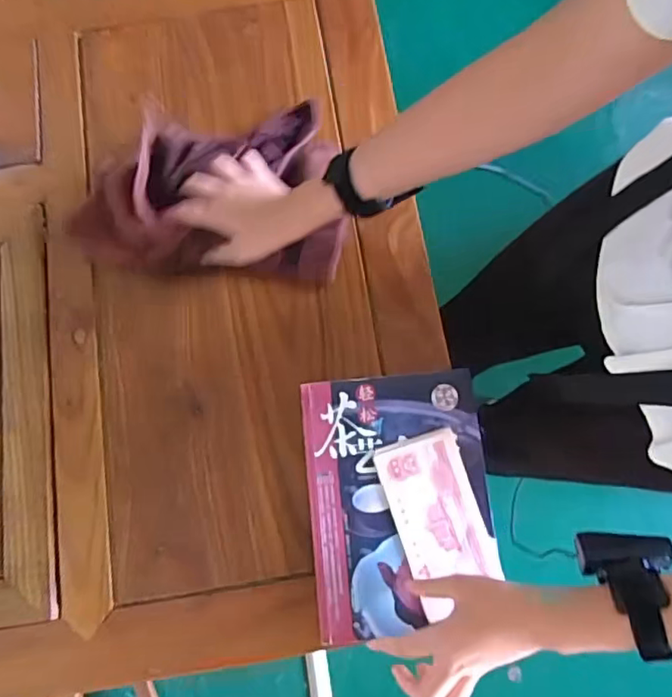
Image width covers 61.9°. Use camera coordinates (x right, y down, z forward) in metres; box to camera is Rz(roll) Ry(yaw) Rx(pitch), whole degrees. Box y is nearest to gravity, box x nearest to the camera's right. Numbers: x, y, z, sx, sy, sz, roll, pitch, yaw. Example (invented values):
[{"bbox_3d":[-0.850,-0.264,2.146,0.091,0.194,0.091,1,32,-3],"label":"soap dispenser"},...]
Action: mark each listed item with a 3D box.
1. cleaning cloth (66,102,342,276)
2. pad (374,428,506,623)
[{"bbox_3d":[-0.131,-0.180,0.602,0.271,0.060,0.197,1,76,1],"label":"cleaning cloth"},{"bbox_3d":[0.097,0.159,0.526,0.082,0.019,0.154,-18,77,-4],"label":"pad"}]

